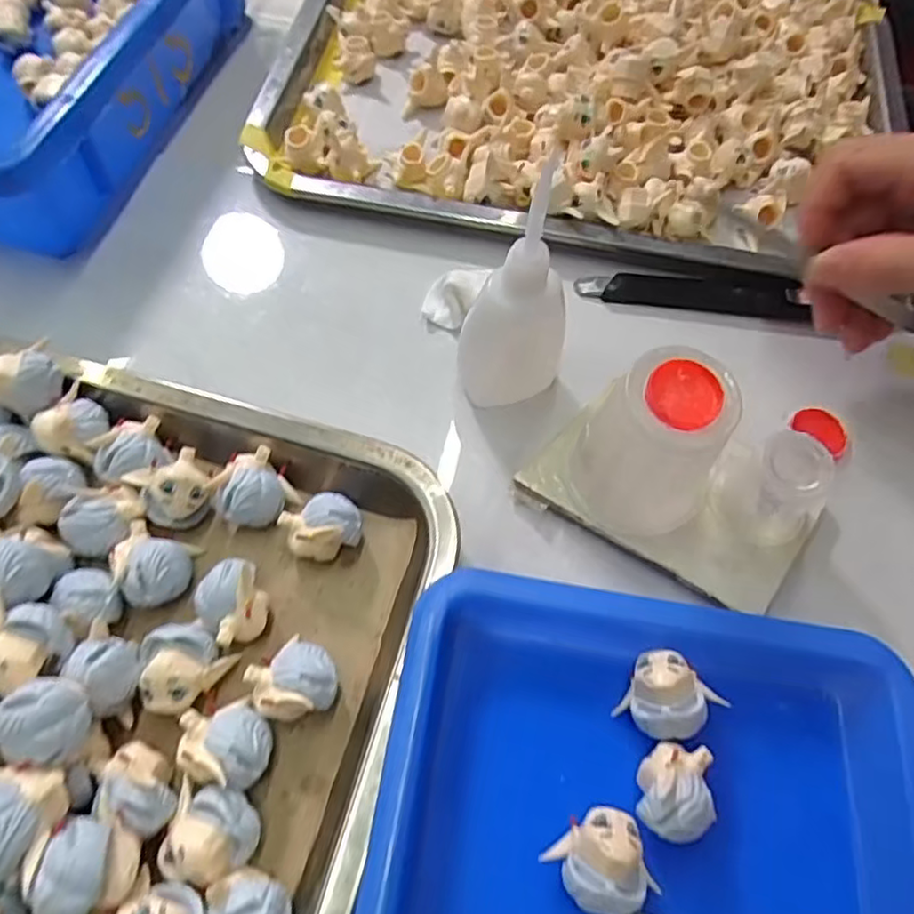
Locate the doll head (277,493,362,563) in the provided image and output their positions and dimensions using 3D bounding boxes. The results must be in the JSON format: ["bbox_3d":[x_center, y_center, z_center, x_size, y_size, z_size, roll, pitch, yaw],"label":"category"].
[{"bbox_3d":[-0.050,0.028,0.255,0.027,0.023,0.022,-24,66,-12],"label":"doll head"}]

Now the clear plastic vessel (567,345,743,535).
[{"bbox_3d":[0.072,-0.004,0.253,0.051,0.069,0.055,13,64,6],"label":"clear plastic vessel"}]

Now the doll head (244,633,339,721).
[{"bbox_3d":[-0.055,0.077,0.228,0.026,0.022,0.026,0,64,0],"label":"doll head"}]

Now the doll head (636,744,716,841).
[{"bbox_3d":[0.070,0.109,0.220,0.021,0.027,0.028,12,64,5],"label":"doll head"}]

